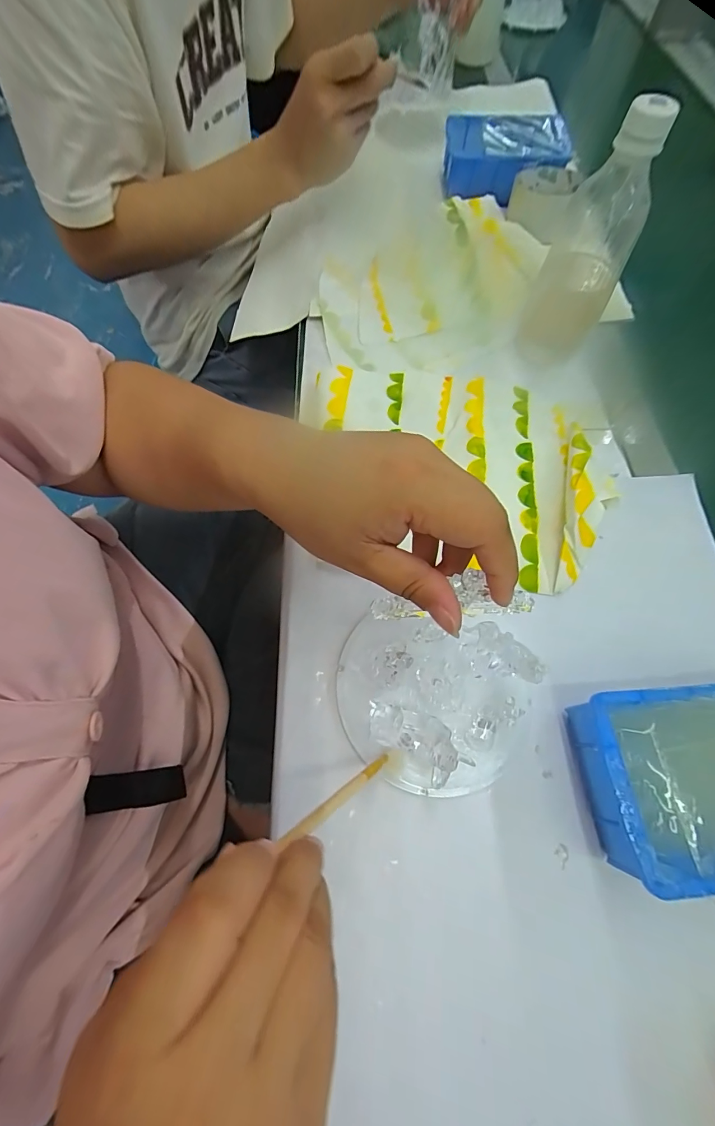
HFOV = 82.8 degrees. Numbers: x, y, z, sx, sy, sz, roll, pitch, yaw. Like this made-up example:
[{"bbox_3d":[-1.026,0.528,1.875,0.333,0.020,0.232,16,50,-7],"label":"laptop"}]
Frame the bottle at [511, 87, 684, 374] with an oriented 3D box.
[{"bbox_3d":[0.195,-0.266,0.337,0.064,0.169,0.059,21,68,11],"label":"bottle"}]

